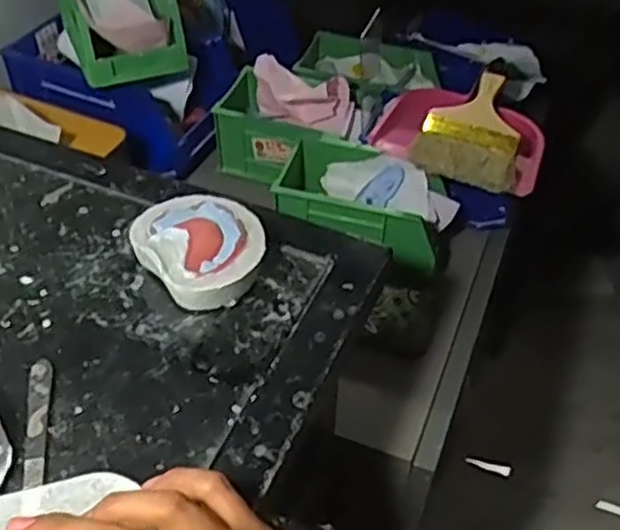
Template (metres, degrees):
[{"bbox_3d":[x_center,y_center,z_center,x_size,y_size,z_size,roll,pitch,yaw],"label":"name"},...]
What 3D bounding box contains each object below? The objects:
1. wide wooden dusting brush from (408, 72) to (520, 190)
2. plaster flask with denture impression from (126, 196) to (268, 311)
[{"bbox_3d":[0.173,-0.150,0.772,0.100,0.022,0.193,15,46,12],"label":"wide wooden dusting brush"},{"bbox_3d":[-0.077,-0.011,0.518,0.084,0.034,0.095,-15,48,-17],"label":"plaster flask with denture impression"}]

